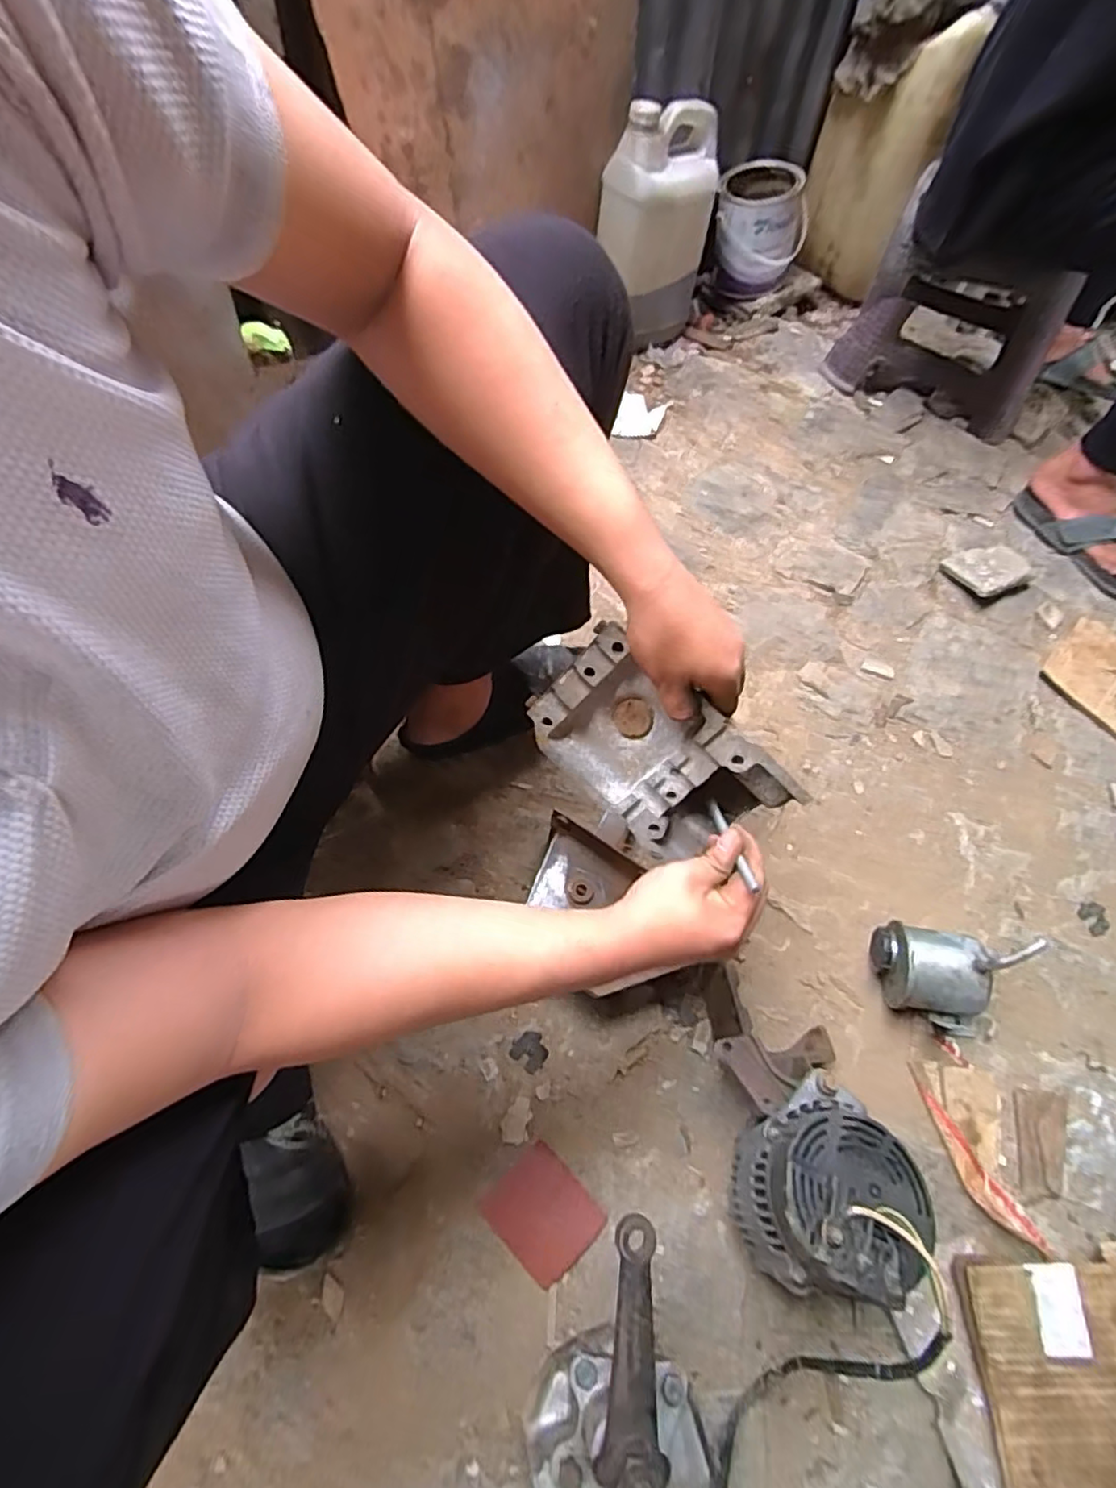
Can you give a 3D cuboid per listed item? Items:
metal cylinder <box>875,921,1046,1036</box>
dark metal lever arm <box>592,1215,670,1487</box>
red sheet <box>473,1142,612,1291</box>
[{"bbox_3d":[0.425,0.254,0.689,0.130,0.118,0.100,17,67,7],"label":"metal cylinder"},{"bbox_3d":[0.053,0.431,0.444,0.044,0.031,0.148,3,67,0],"label":"dark metal lever arm"},{"bbox_3d":[-0.017,0.483,0.644,0.104,0.004,0.089,41,72,16],"label":"red sheet"}]

